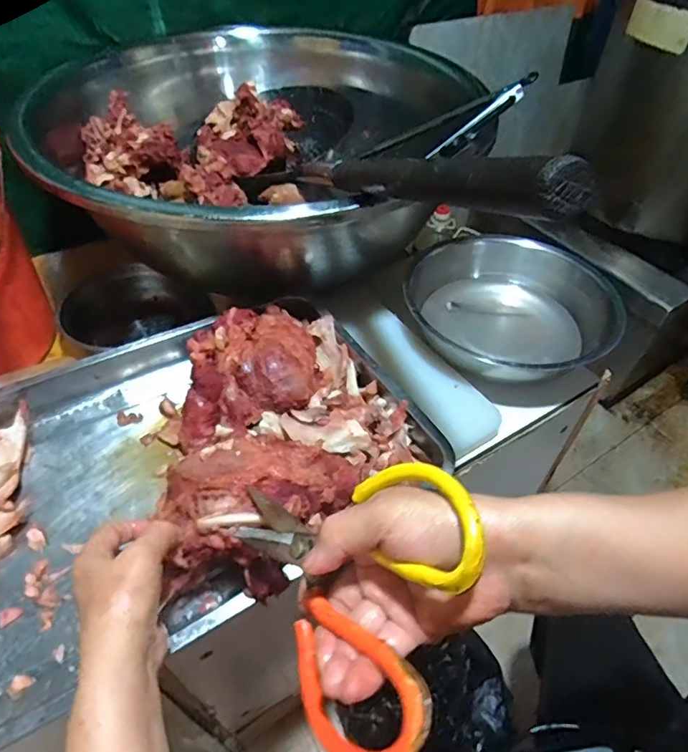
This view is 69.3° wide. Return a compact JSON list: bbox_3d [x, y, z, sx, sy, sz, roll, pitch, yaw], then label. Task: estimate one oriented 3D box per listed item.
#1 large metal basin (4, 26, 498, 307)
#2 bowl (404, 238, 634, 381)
[{"bbox_3d":[-0.112,-0.346,0.759,0.594,0.182,0.594,1,48,-1],"label":"large metal basin"},{"bbox_3d":[0.227,-0.086,0.680,0.259,0.099,0.253,1,48,-1],"label":"bowl"}]

